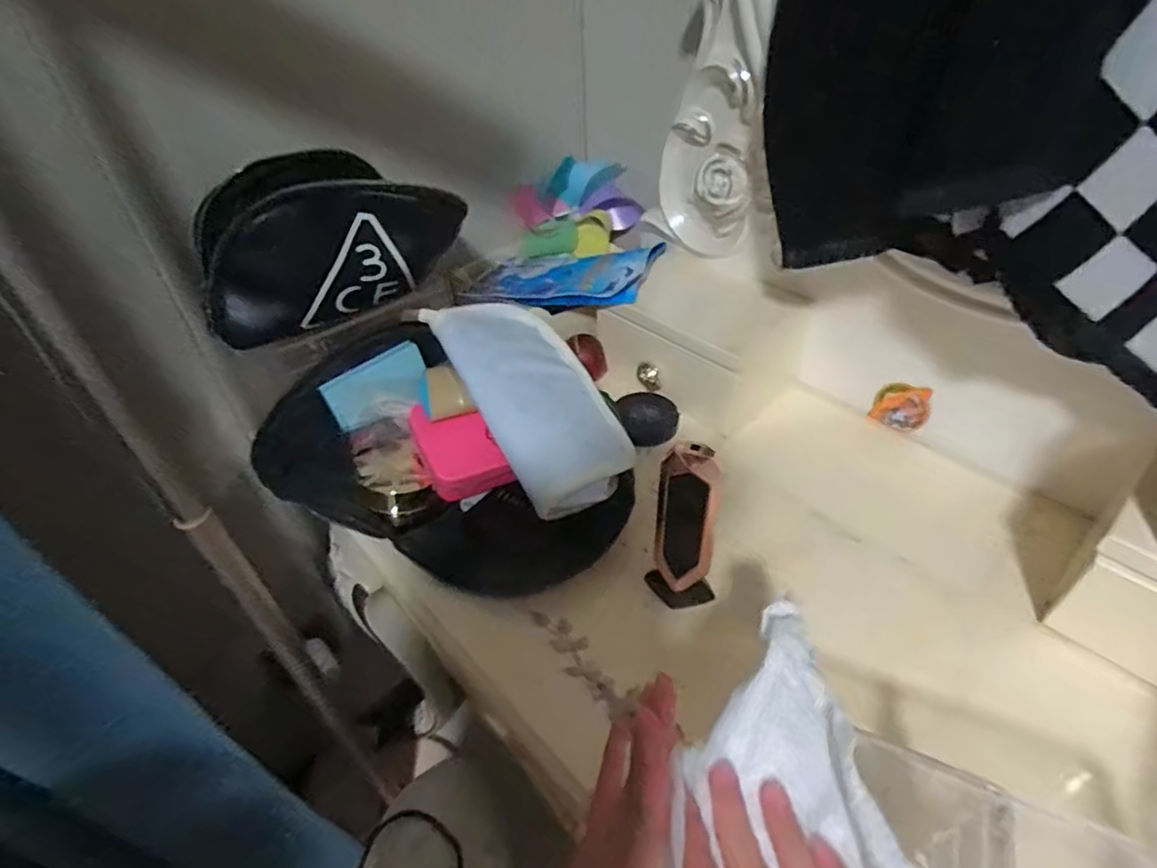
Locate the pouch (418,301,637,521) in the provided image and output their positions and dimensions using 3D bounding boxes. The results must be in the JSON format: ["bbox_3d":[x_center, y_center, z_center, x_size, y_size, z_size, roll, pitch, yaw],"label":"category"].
[{"bbox_3d":[-0.038,-0.033,0.511,0.101,0.043,0.207,-24,67,-24],"label":"pouch"}]

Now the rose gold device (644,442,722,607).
[{"bbox_3d":[0.076,0.066,0.419,0.042,0.137,0.027,-6,42,-3],"label":"rose gold device"}]

